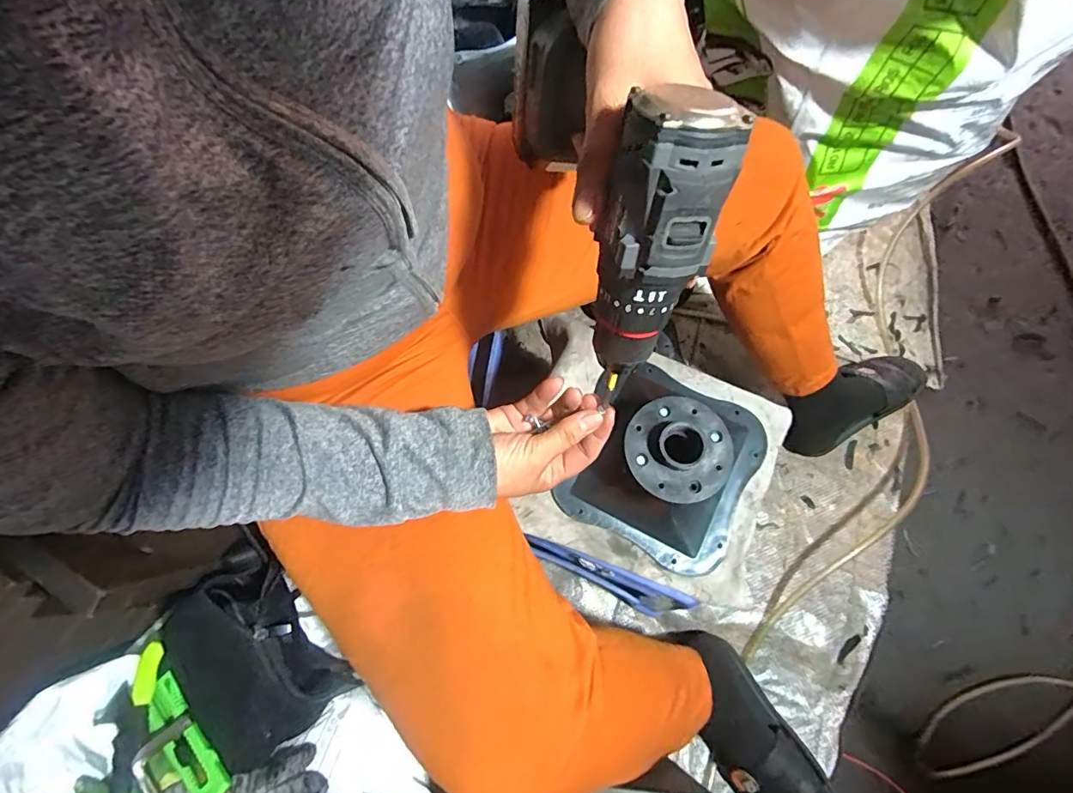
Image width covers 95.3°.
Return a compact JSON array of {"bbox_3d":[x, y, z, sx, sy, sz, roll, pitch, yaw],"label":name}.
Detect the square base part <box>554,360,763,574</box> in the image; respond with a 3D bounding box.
[{"bbox_3d":[0.136,0.061,0.469,0.165,0.087,0.177,27,73,8],"label":"square base part"}]

